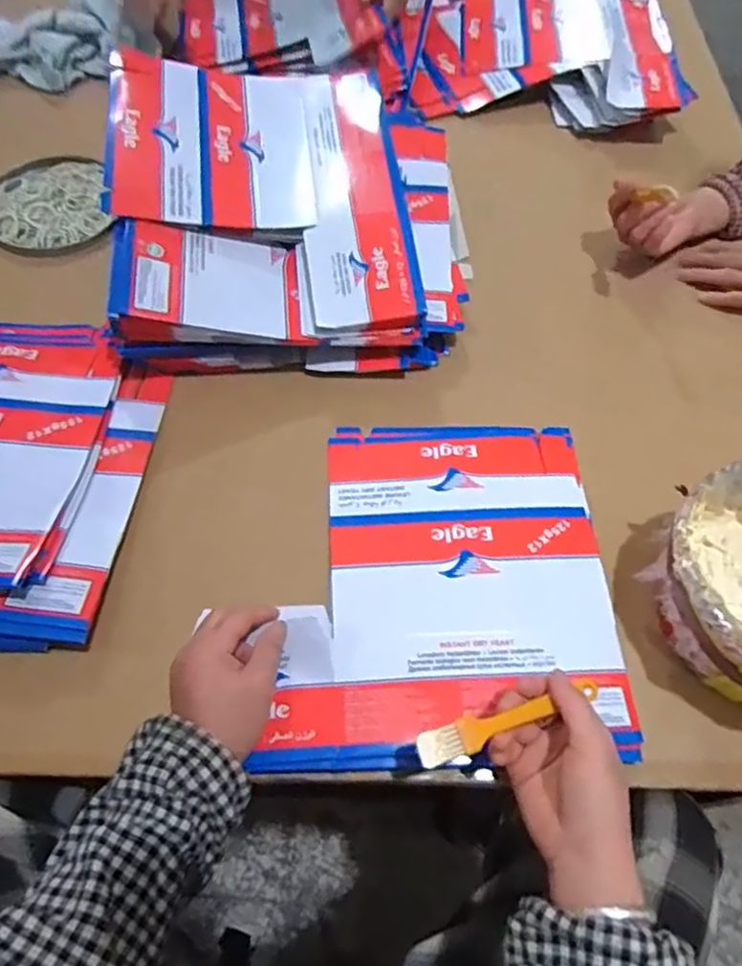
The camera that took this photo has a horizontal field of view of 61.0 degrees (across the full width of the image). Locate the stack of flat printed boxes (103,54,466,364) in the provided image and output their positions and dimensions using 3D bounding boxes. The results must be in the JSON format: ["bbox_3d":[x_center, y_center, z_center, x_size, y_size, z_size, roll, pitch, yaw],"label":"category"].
[{"bbox_3d":[-0.078,-0.295,0.683,0.362,0.124,0.347,-4,62,-5],"label":"stack of flat printed boxes"}]

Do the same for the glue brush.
[{"bbox_3d":[0.099,0.162,0.435,0.146,0.010,0.021,-11,62,-23],"label":"glue brush"}]

